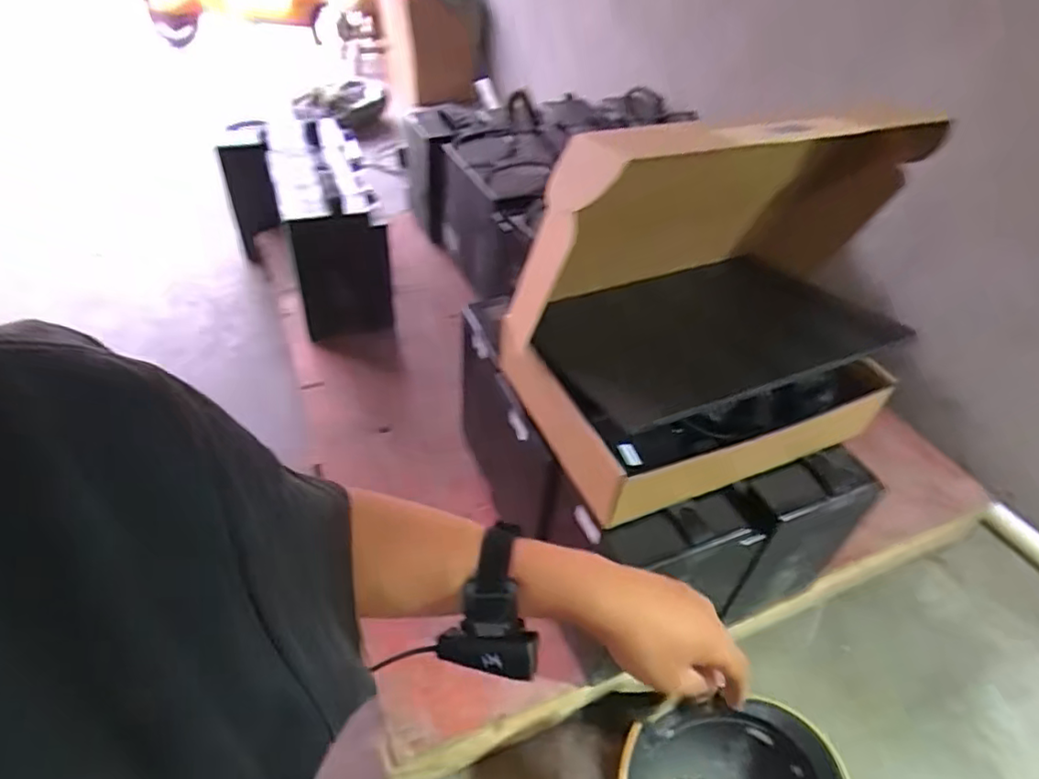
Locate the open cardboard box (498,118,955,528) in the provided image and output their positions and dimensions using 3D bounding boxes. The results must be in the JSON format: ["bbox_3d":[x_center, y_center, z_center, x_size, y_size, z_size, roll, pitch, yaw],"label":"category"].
[{"bbox_3d":[0.214,-0.092,0.628,0.417,0.311,0.239,-16,47,-22],"label":"open cardboard box"}]

